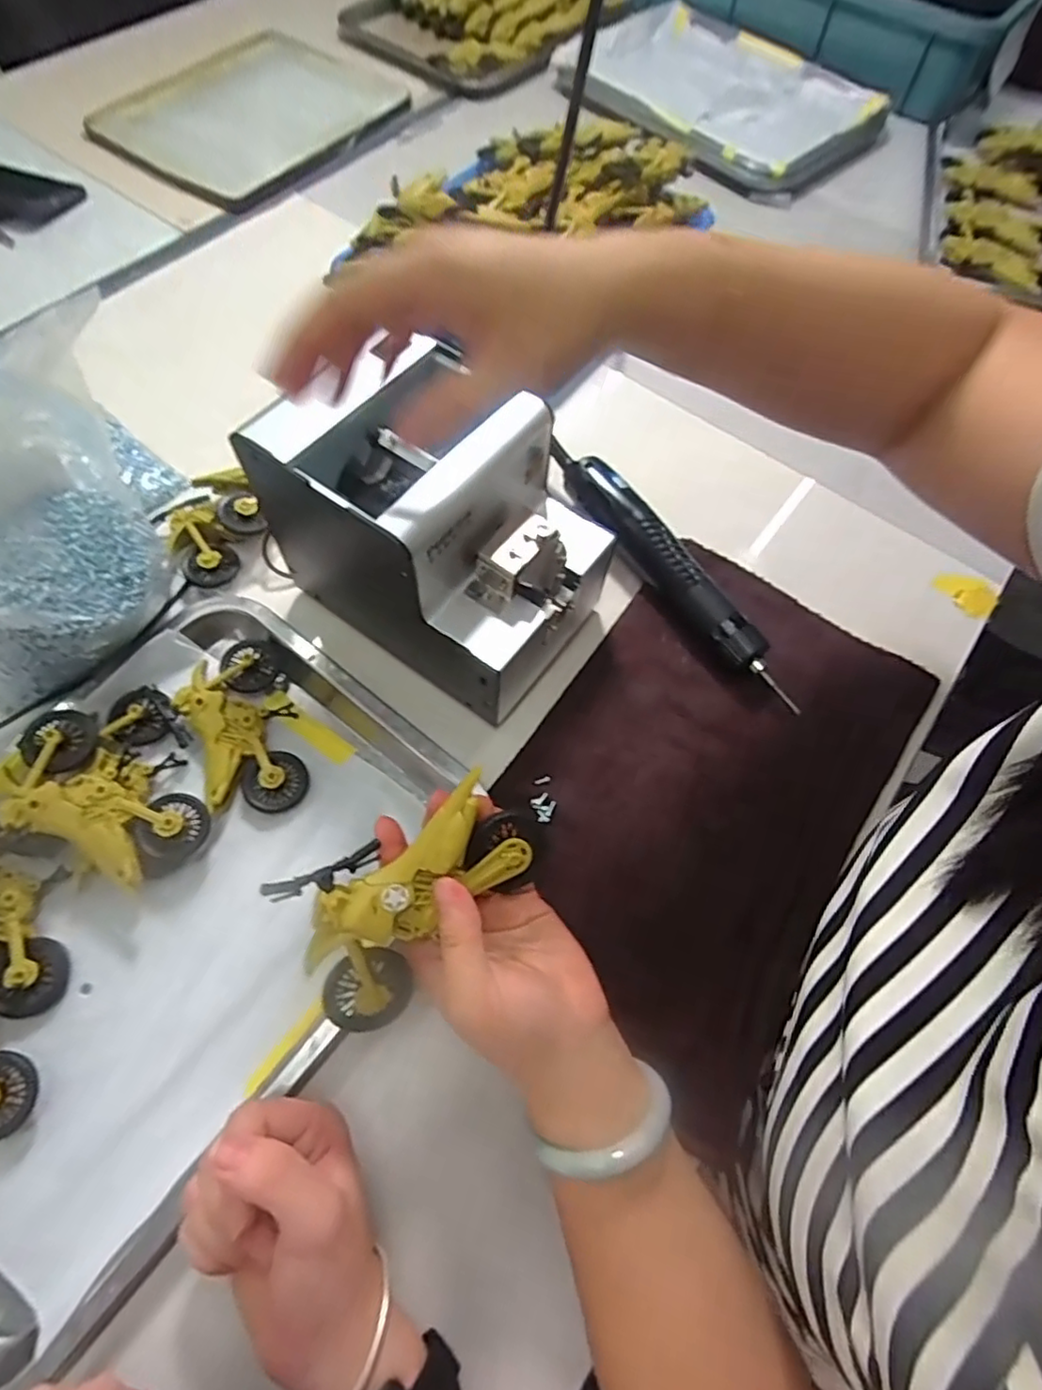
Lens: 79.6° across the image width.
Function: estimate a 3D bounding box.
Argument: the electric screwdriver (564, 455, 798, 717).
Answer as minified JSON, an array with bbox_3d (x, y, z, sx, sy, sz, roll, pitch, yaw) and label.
[{"bbox_3d":[0.107,-0.086,0.444,0.028,0.030,0.229,-31,69,-15],"label":"electric screwdriver"}]

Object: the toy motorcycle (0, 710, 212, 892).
[{"bbox_3d":[-0.233,0.061,0.357,0.108,0.045,0.084,15,65,5],"label":"toy motorcycle"}]

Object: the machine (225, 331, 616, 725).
[{"bbox_3d":[-0.047,-0.103,0.388,0.174,0.140,0.123,34,68,13],"label":"machine"}]

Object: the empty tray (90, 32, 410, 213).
[{"bbox_3d":[-0.305,-0.698,0.732,0.295,0.021,0.345,31,67,12],"label":"empty tray"}]

